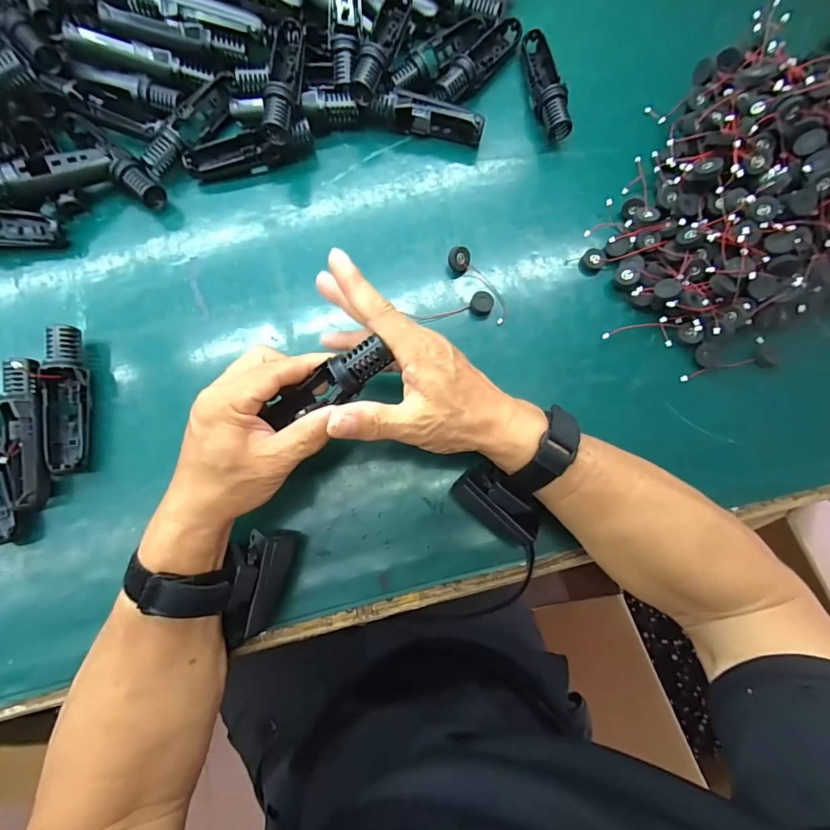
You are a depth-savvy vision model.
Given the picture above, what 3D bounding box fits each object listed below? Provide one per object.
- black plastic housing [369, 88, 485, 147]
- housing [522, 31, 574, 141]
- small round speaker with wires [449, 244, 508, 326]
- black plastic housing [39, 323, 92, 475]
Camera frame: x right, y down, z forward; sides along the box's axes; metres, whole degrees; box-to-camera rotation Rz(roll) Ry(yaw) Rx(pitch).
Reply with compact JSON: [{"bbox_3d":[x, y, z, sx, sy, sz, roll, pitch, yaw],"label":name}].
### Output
[{"bbox_3d":[0.013,-0.290,0.396,0.108,0.031,0.020,11,80,0],"label":"black plastic housing"},{"bbox_3d":[0.130,-0.331,0.407,0.030,0.030,0.120,-4,80,-3],"label":"housing"},{"bbox_3d":[0.061,-0.121,0.373,0.023,0.016,0.078,-38,83,-7],"label":"small round speaker with wires"},{"bbox_3d":[-0.290,-0.013,0.338,0.029,0.033,0.120,-5,80,-3],"label":"black plastic housing"}]

